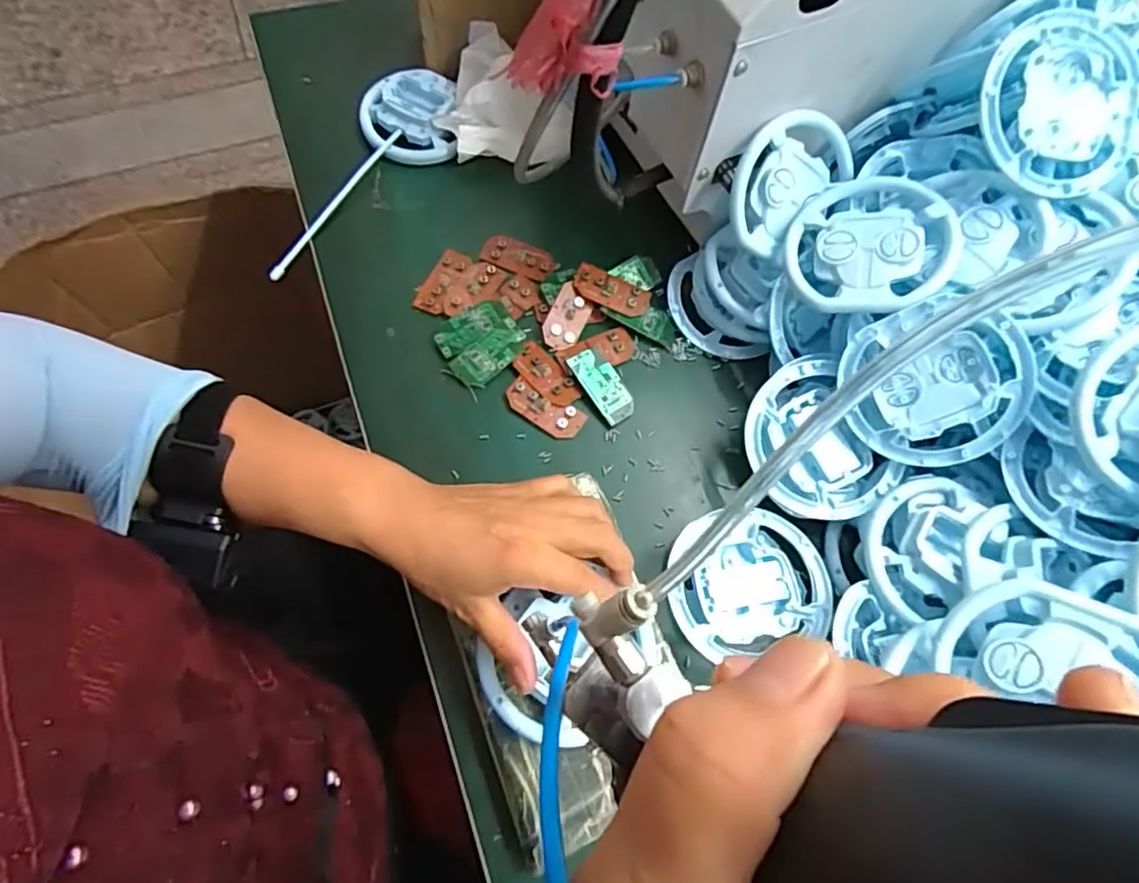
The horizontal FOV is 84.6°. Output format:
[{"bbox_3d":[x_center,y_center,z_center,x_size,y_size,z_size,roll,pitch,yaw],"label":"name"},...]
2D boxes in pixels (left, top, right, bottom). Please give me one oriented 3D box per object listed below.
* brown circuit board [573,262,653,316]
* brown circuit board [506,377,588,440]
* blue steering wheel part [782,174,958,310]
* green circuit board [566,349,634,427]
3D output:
[{"bbox_3d":[0.035,-0.121,0.502,0.061,0.009,0.028,21,67,-10],"label":"brown circuit board"},{"bbox_3d":[-0.019,-0.024,0.469,0.060,0.009,0.026,29,69,9],"label":"brown circuit board"},{"bbox_3d":[0.200,-0.133,0.419,0.101,0.012,0.101,-7,70,20],"label":"blue steering wheel part"},{"bbox_3d":[0.026,-0.043,0.479,0.031,0.005,0.061,-36,87,-16],"label":"green circuit board"}]

